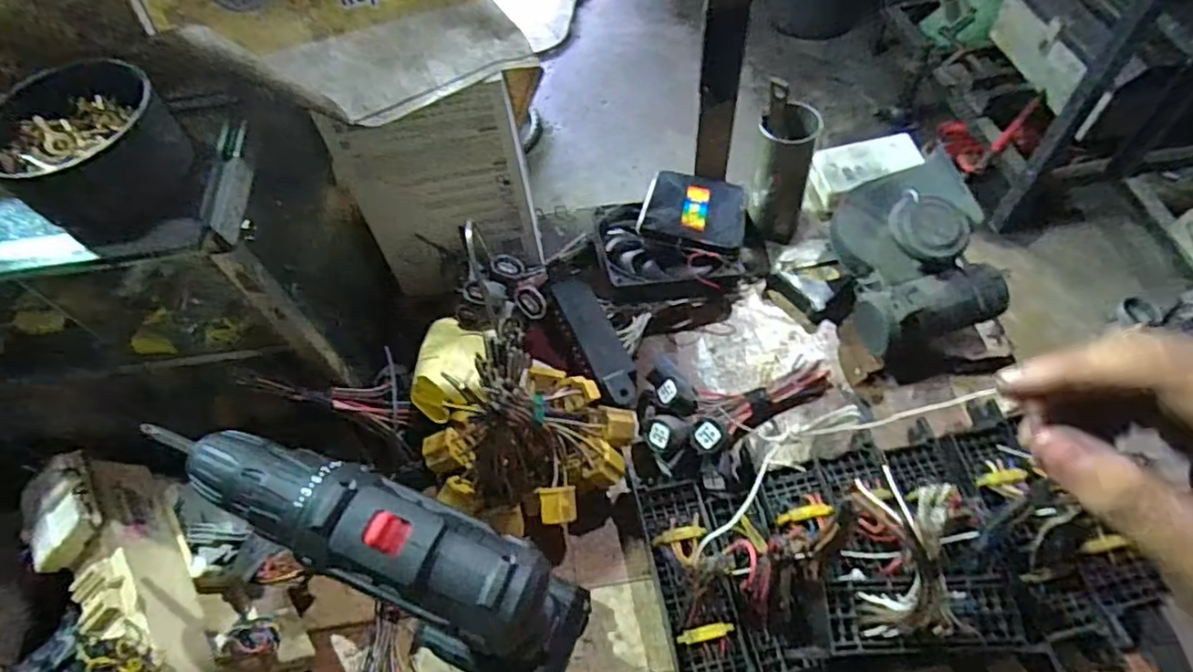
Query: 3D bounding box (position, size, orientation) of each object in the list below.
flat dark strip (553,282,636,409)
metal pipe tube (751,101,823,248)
[{"bbox_3d":[0.002,0.000,0.524,0.033,0.007,0.129,-23,59,-10],"label":"flat dark strip"},{"bbox_3d":[0.166,-0.144,0.562,0.047,0.115,0.048,16,60,14],"label":"metal pipe tube"}]

